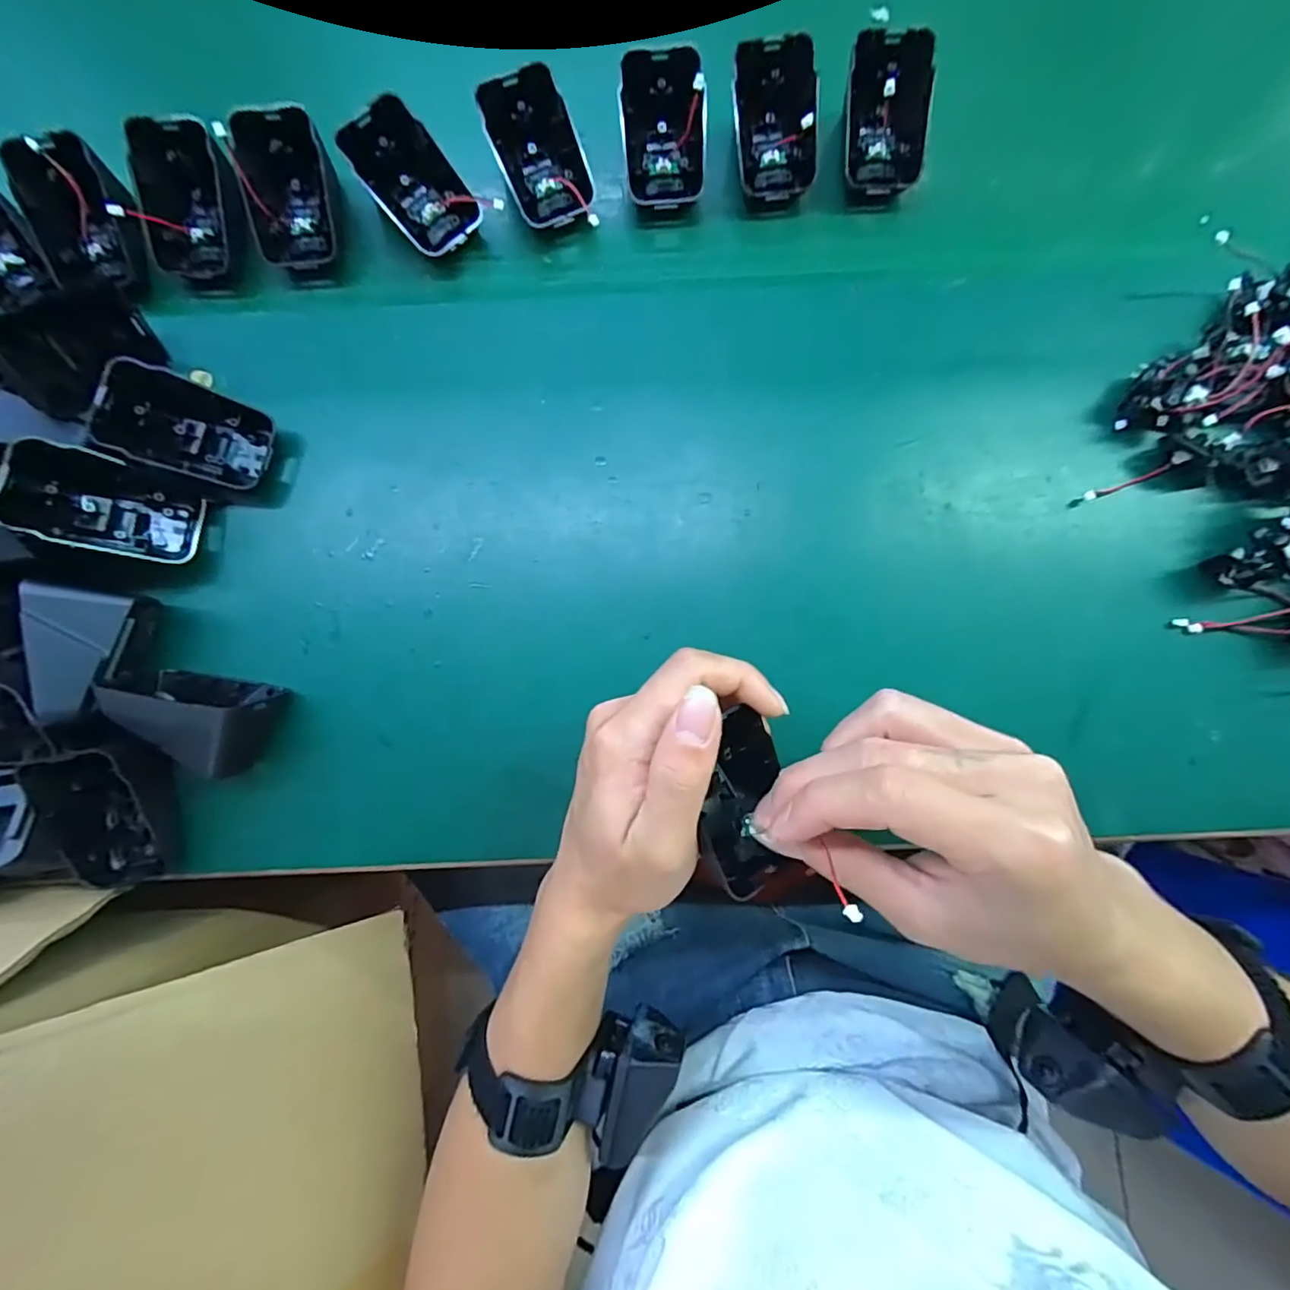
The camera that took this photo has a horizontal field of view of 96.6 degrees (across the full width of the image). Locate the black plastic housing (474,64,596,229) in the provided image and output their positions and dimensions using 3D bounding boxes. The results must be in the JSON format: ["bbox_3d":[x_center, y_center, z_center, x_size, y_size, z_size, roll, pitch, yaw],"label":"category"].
[{"bbox_3d":[-0.056,-0.264,0.308,0.046,0.024,0.071,-24,111,-5],"label":"black plastic housing"}]

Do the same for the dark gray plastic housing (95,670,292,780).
[{"bbox_3d":[-0.217,0.036,0.271,0.070,0.038,0.045,9,83,1],"label":"dark gray plastic housing"}]

